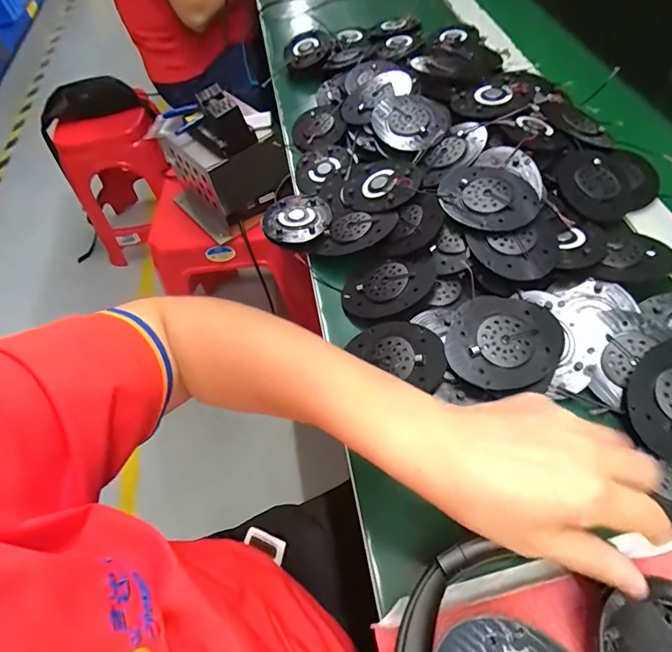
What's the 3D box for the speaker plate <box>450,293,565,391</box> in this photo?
[{"bbox_3d":[0.127,0.010,0.347,0.076,0.011,0.077,-4,55,6],"label":"speaker plate"}]

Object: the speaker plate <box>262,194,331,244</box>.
[{"bbox_3d":[-0.040,-0.113,0.475,0.065,0.014,0.074,-3,55,6],"label":"speaker plate"}]

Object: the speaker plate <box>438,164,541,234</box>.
[{"bbox_3d":[0.130,-0.113,0.405,0.075,0.009,0.084,-33,55,-3],"label":"speaker plate"}]

